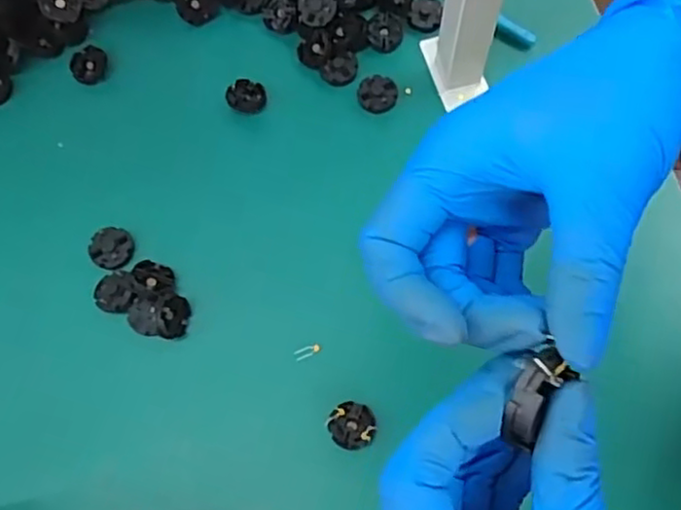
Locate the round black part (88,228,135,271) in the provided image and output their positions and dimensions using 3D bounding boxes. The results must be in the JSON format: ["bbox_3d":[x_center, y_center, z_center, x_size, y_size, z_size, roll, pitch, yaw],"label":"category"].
[{"bbox_3d":[-0.172,-0.004,0.520,0.032,0.012,0.031,0,68,0],"label":"round black part"}]

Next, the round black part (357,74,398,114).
[{"bbox_3d":[0.030,-0.131,0.563,0.032,0.012,0.033,0,68,0],"label":"round black part"}]

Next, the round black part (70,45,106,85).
[{"bbox_3d":[-0.208,-0.158,0.574,0.030,0.010,0.032,0,68,0],"label":"round black part"}]

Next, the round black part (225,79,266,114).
[{"bbox_3d":[-0.077,-0.129,0.565,0.031,0.015,0.027,-12,68,-5],"label":"round black part"}]

